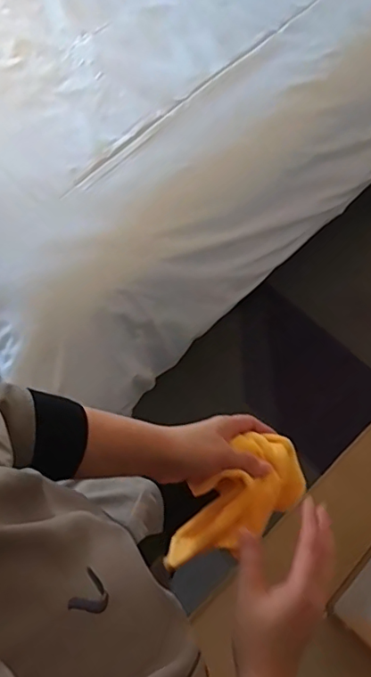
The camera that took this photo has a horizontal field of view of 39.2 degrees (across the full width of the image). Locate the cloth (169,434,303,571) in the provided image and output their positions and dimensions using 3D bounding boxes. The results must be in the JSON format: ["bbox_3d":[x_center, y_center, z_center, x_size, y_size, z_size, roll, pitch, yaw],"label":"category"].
[{"bbox_3d":[0.052,0.163,0.517,0.159,0.049,0.084,-37,73,-12],"label":"cloth"}]

